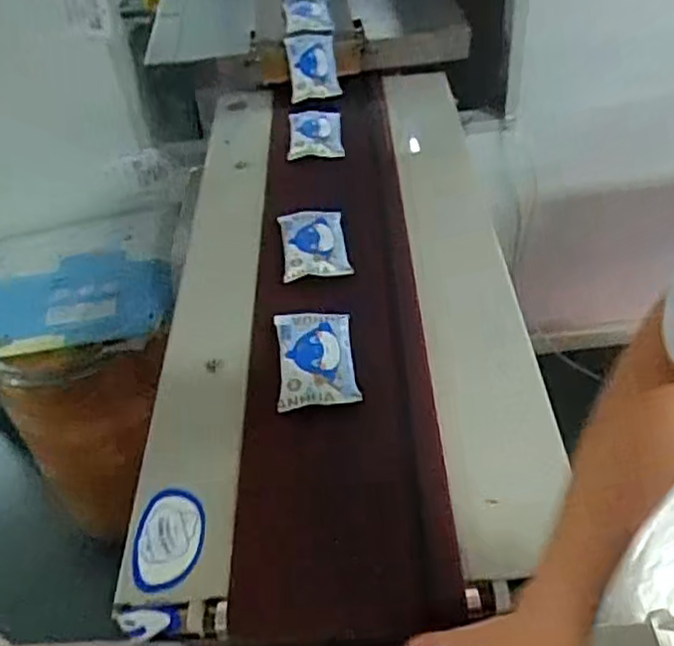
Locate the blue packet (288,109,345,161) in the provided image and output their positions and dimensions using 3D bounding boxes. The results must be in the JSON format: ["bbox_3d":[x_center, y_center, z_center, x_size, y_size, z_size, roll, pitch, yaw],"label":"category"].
[{"bbox_3d":[-0.036,-0.319,1.165,0.088,0.028,0.135,-6,43,0],"label":"blue packet"}]

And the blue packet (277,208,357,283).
[{"bbox_3d":[-0.029,-0.107,0.924,0.085,0.018,0.131,-8,43,-2],"label":"blue packet"}]

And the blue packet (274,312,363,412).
[{"bbox_3d":[-0.024,0.036,0.777,0.083,0.018,0.138,-7,43,-1],"label":"blue packet"}]

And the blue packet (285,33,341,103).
[{"bbox_3d":[-0.044,-0.467,1.272,0.090,0.022,0.133,-7,81,-16],"label":"blue packet"}]

